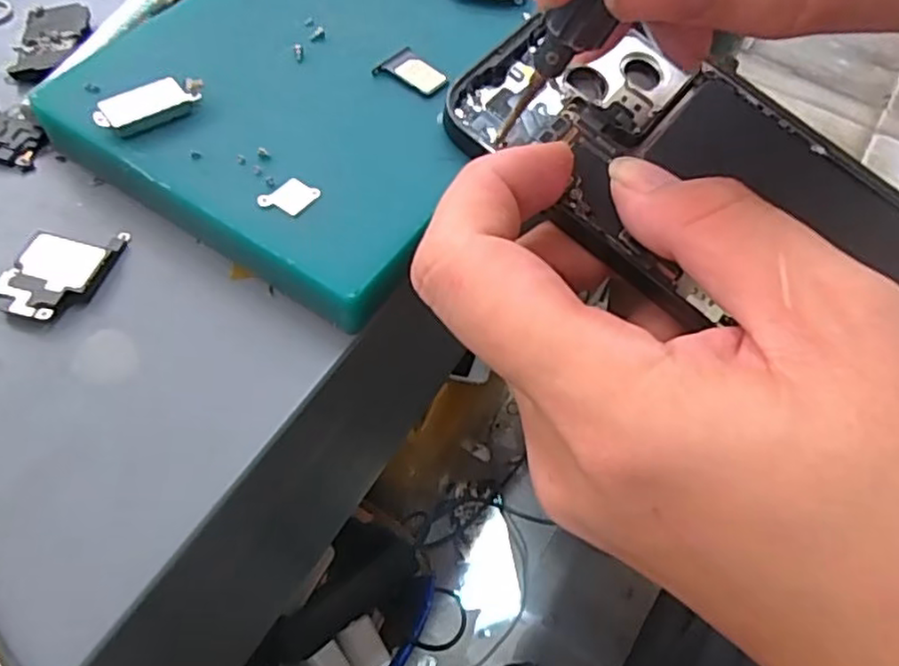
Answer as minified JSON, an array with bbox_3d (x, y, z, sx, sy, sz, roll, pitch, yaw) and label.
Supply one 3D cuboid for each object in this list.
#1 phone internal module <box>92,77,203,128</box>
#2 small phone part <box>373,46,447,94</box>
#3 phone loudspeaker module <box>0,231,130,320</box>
[{"bbox_3d":[-0.078,-0.058,0.173,0.025,0.005,0.010,-29,66,-18],"label":"phone internal module"},{"bbox_3d":[-0.010,-0.074,0.190,0.018,0.004,0.013,35,64,15],"label":"small phone part"},{"bbox_3d":[-0.095,-0.016,0.165,0.020,0.006,0.030,16,61,5],"label":"phone loudspeaker module"}]

